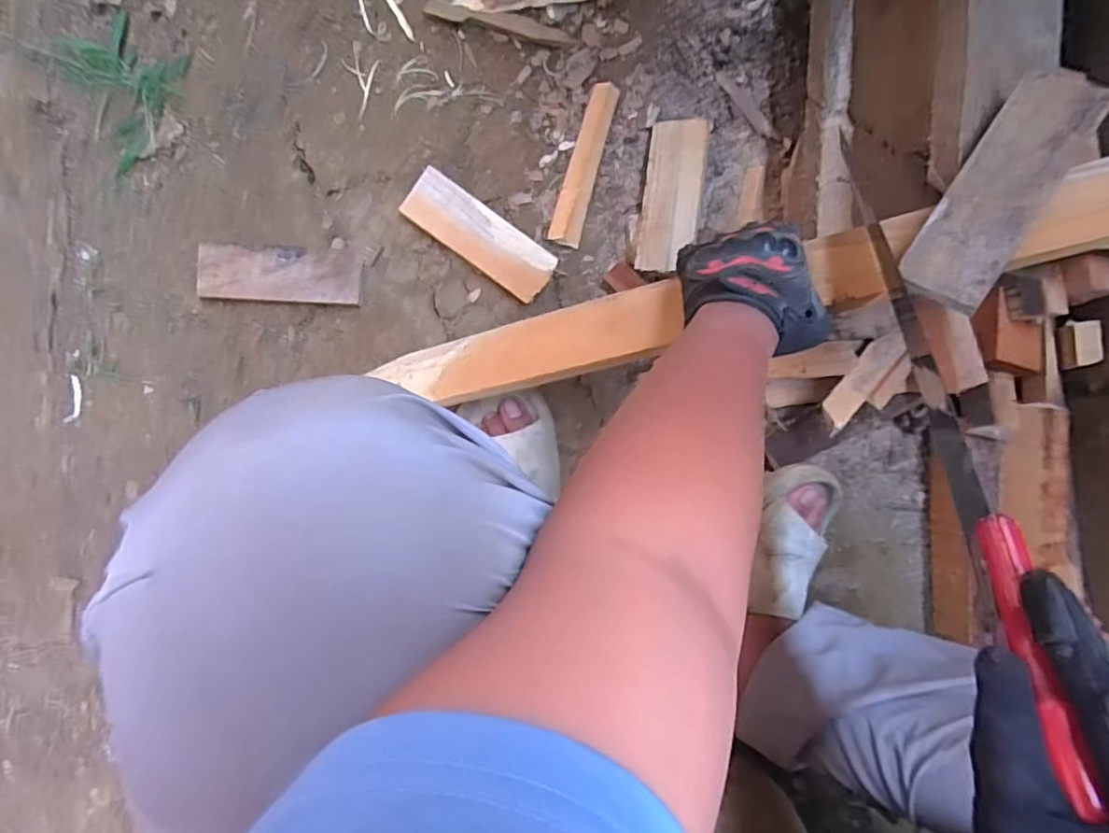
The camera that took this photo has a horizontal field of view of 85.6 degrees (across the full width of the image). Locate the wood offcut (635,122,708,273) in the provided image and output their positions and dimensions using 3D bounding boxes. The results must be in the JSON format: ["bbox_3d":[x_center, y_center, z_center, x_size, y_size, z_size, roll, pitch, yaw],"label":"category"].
[{"bbox_3d":[0.126,-0.238,0.644,0.062,0.011,0.163,6,85,19],"label":"wood offcut"}]

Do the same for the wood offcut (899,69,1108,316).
[{"bbox_3d":[0.319,-0.162,0.428,0.060,0.018,0.186,34,89,25],"label":"wood offcut"}]

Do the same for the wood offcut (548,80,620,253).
[{"bbox_3d":[0.033,-0.279,0.663,0.034,0.018,0.180,15,91,-2],"label":"wood offcut"}]

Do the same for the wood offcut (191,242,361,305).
[{"bbox_3d":[-0.300,-0.155,0.659,0.170,0.020,0.058,2,92,-1],"label":"wood offcut"}]

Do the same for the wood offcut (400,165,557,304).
[{"bbox_3d":[-0.081,-0.198,0.662,0.174,0.020,0.060,36,91,-2],"label":"wood offcut"}]

